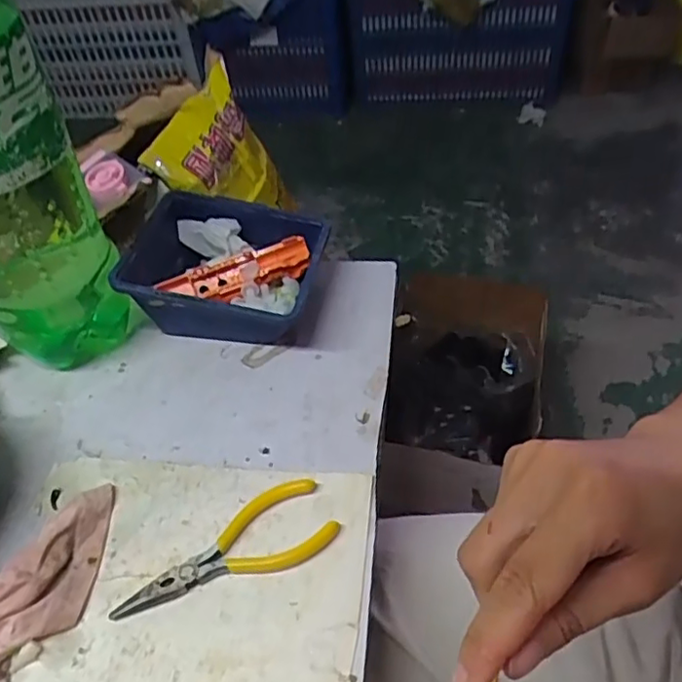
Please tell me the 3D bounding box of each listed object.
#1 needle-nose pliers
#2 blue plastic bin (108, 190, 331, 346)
[{"bbox_3d":[-0.064,0.123,0.356,0.126,0.008,0.047,-26,50,-17],"label":"needle-nose pliers"},{"bbox_3d":[-0.086,-0.051,0.494,0.137,0.067,0.117,6,49,12],"label":"blue plastic bin"}]

